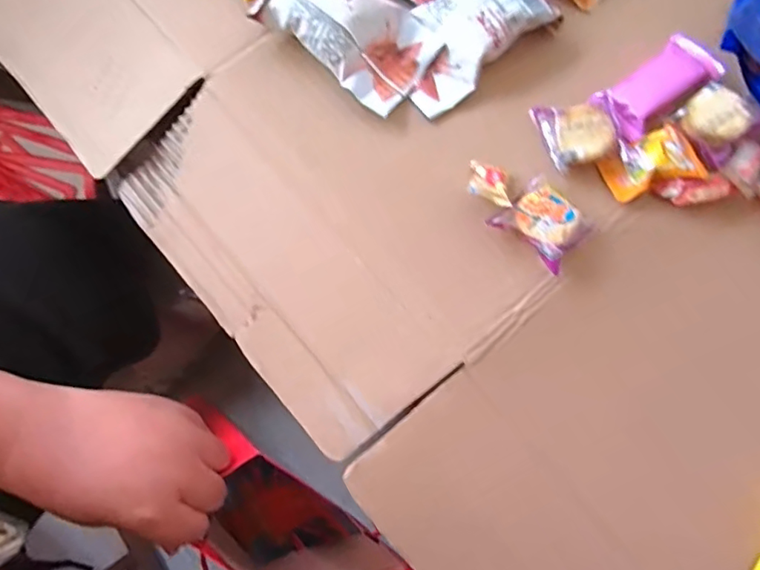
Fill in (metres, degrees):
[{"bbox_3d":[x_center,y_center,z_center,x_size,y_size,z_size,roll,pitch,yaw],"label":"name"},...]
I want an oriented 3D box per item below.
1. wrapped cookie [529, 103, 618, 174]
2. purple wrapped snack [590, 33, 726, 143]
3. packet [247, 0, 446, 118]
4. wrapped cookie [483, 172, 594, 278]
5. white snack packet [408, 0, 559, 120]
[{"bbox_3d":[0.140,-0.110,0.374,0.044,0.023,0.051,-14,76,-4],"label":"wrapped cookie"},{"bbox_3d":[0.202,-0.144,0.387,0.094,0.018,0.043,-36,78,-9],"label":"purple wrapped snack"},{"bbox_3d":[-0.022,-0.189,0.385,0.121,0.038,0.078,38,78,9],"label":"packet"},{"bbox_3d":[0.112,-0.042,0.359,0.055,0.021,0.045,40,78,9],"label":"wrapped cookie"},{"bbox_3d":[0.063,-0.186,0.387,0.114,0.033,0.069,-36,78,-9],"label":"white snack packet"}]

